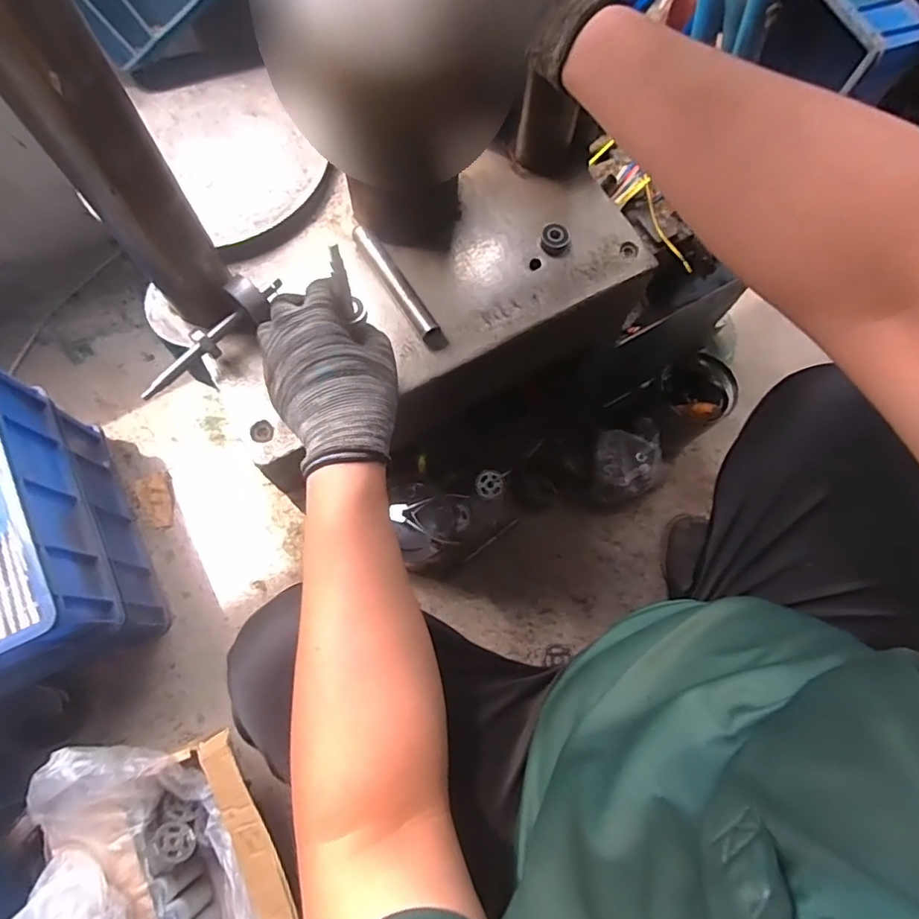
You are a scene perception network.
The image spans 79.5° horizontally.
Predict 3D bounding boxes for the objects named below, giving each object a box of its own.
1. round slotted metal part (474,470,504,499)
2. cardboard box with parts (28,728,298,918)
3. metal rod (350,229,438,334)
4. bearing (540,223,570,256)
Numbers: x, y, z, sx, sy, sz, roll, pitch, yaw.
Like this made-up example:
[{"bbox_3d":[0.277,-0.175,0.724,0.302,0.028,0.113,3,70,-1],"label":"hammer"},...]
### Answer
[{"bbox_3d":[0.051,0.043,0.945,0.046,0.010,0.047,1,72,-2],"label":"round slotted metal part"},{"bbox_3d":[-0.331,0.524,0.681,0.243,0.144,0.404,-25,75,-10],"label":"cardboard box with parts"},{"bbox_3d":[-0.065,-0.179,0.552,0.022,0.018,0.139,-33,76,-12],"label":"metal rod"},{"bbox_3d":[0.102,-0.231,0.581,0.031,0.014,0.032,1,72,-2],"label":"bearing"}]

